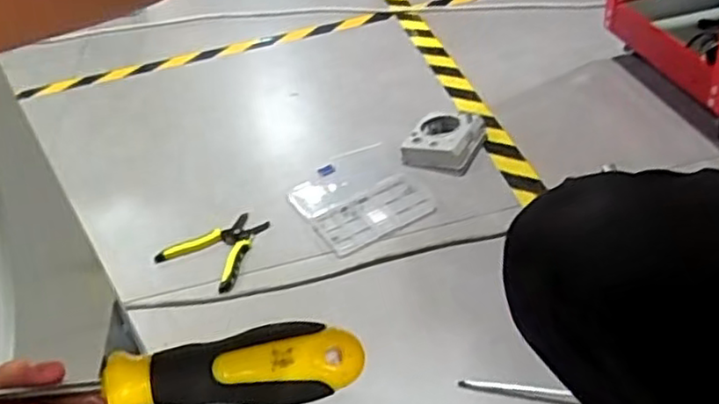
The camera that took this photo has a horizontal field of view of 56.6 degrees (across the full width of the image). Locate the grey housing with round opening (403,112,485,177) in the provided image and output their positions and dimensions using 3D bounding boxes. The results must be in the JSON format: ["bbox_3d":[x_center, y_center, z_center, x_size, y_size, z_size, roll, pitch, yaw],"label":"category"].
[{"bbox_3d":[0.144,-0.106,1.113,0.118,0.041,0.141,12,42,26],"label":"grey housing with round opening"}]

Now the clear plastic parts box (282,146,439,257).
[{"bbox_3d":[0.000,-0.015,1.065,0.192,0.020,0.225,-23,39,-17],"label":"clear plastic parts box"}]

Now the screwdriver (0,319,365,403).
[{"bbox_3d":[-0.115,0.074,0.270,0.230,0.025,0.027,-5,37,-5],"label":"screwdriver"}]

